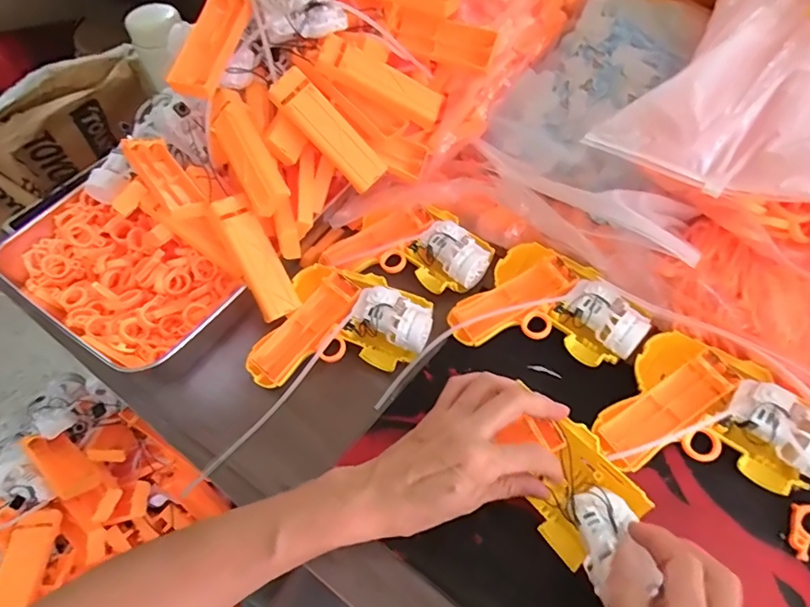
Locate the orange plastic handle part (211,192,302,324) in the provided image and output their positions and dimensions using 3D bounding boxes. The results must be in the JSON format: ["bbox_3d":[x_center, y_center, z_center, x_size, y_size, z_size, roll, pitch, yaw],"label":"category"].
[{"bbox_3d":[-0.126,-0.039,0.413,0.031,0.023,0.108,-26,95,-11],"label":"orange plastic handle part"}]

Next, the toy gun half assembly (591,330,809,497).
[{"bbox_3d":[0.221,0.091,0.353,0.128,0.045,0.119,33,66,23],"label":"toy gun half assembly"}]

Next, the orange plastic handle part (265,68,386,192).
[{"bbox_3d":[-0.063,-0.142,0.404,0.108,0.017,0.031,45,65,-13],"label":"orange plastic handle part"}]

